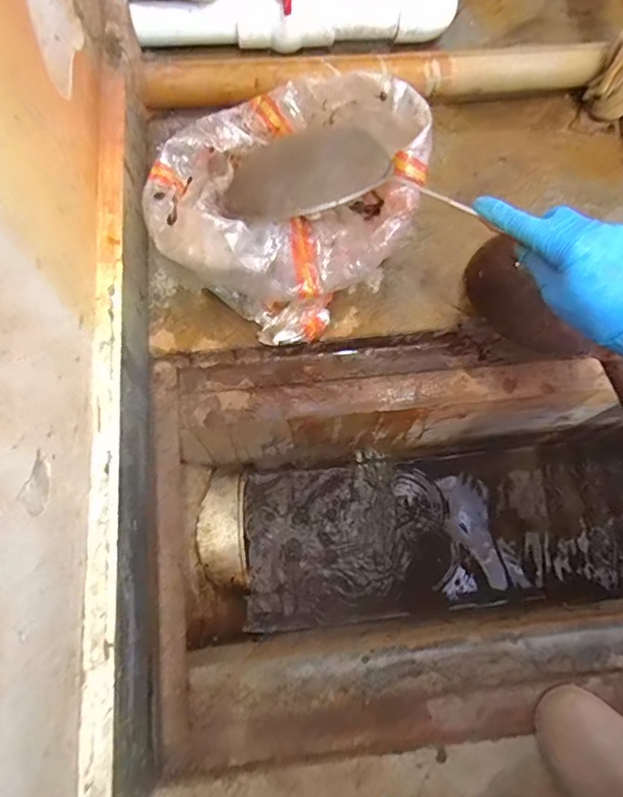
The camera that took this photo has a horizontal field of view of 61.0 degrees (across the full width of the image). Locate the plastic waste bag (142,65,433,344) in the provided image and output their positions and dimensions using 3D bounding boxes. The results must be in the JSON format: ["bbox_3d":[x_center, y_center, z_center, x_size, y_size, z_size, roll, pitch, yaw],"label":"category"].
[{"bbox_3d":[-0.032,-0.212,0.562,0.259,0.167,0.243,-35,77,-13],"label":"plastic waste bag"}]

